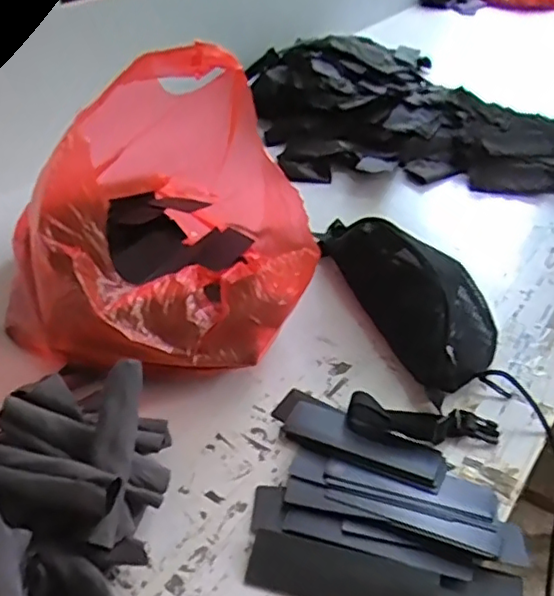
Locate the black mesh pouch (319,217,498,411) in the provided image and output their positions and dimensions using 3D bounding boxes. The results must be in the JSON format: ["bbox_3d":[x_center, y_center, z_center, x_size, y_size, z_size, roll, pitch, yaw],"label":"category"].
[{"bbox_3d":[0.167,-0.022,0.755,0.131,0.087,0.315,-13,39,-17],"label":"black mesh pouch"}]

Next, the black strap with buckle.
[{"bbox_3d":[0.142,0.125,0.605,0.144,0.024,0.053,5,37,6],"label":"black strap with buckle"}]

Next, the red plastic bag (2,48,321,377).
[{"bbox_3d":[-0.122,-0.092,0.700,0.327,0.257,0.333,6,37,7],"label":"red plastic bag"}]

